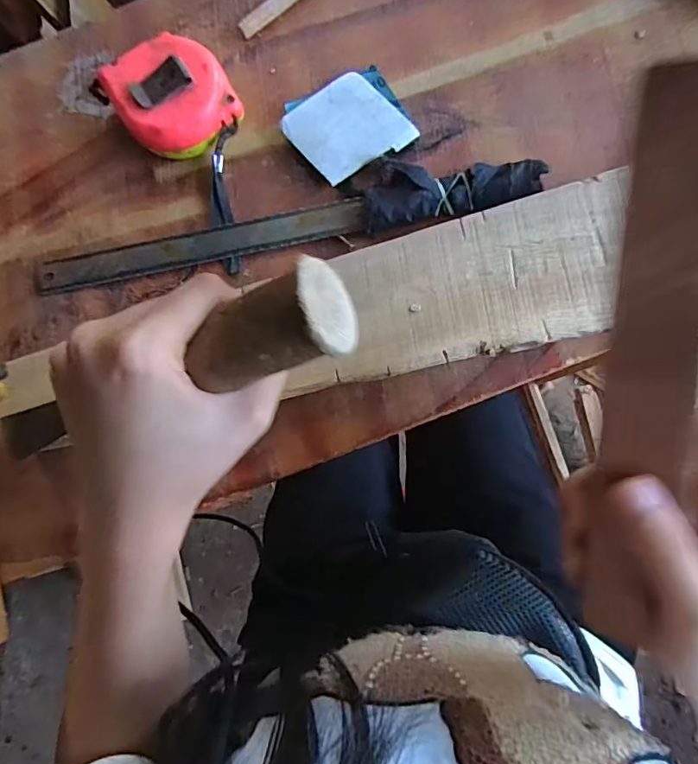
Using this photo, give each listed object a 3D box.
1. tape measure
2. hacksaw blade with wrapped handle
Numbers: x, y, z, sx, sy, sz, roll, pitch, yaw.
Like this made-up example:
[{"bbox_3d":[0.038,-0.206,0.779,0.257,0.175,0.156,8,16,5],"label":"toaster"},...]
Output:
[{"bbox_3d":[-0.107,-0.170,0.298,0.065,0.034,0.067,-35,82,-1],"label":"tape measure"},{"bbox_3d":[-0.039,-0.094,0.292,0.299,0.015,0.036,-11,82,2],"label":"hacksaw blade with wrapped handle"}]

